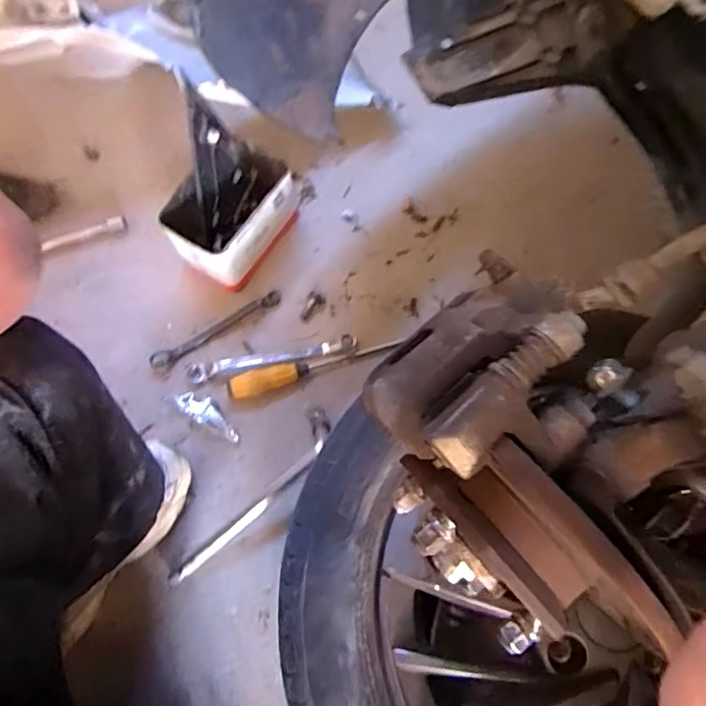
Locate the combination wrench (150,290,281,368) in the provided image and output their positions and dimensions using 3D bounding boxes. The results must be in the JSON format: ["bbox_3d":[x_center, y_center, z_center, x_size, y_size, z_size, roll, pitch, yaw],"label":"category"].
[{"bbox_3d":[-0.186,-0.032,0.771,0.195,0.004,0.023,-30,72,-8],"label":"combination wrench"}]

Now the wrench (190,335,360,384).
[{"bbox_3d":[-0.108,0.006,0.749,0.225,0.012,0.026,-12,70,-2],"label":"wrench"}]

